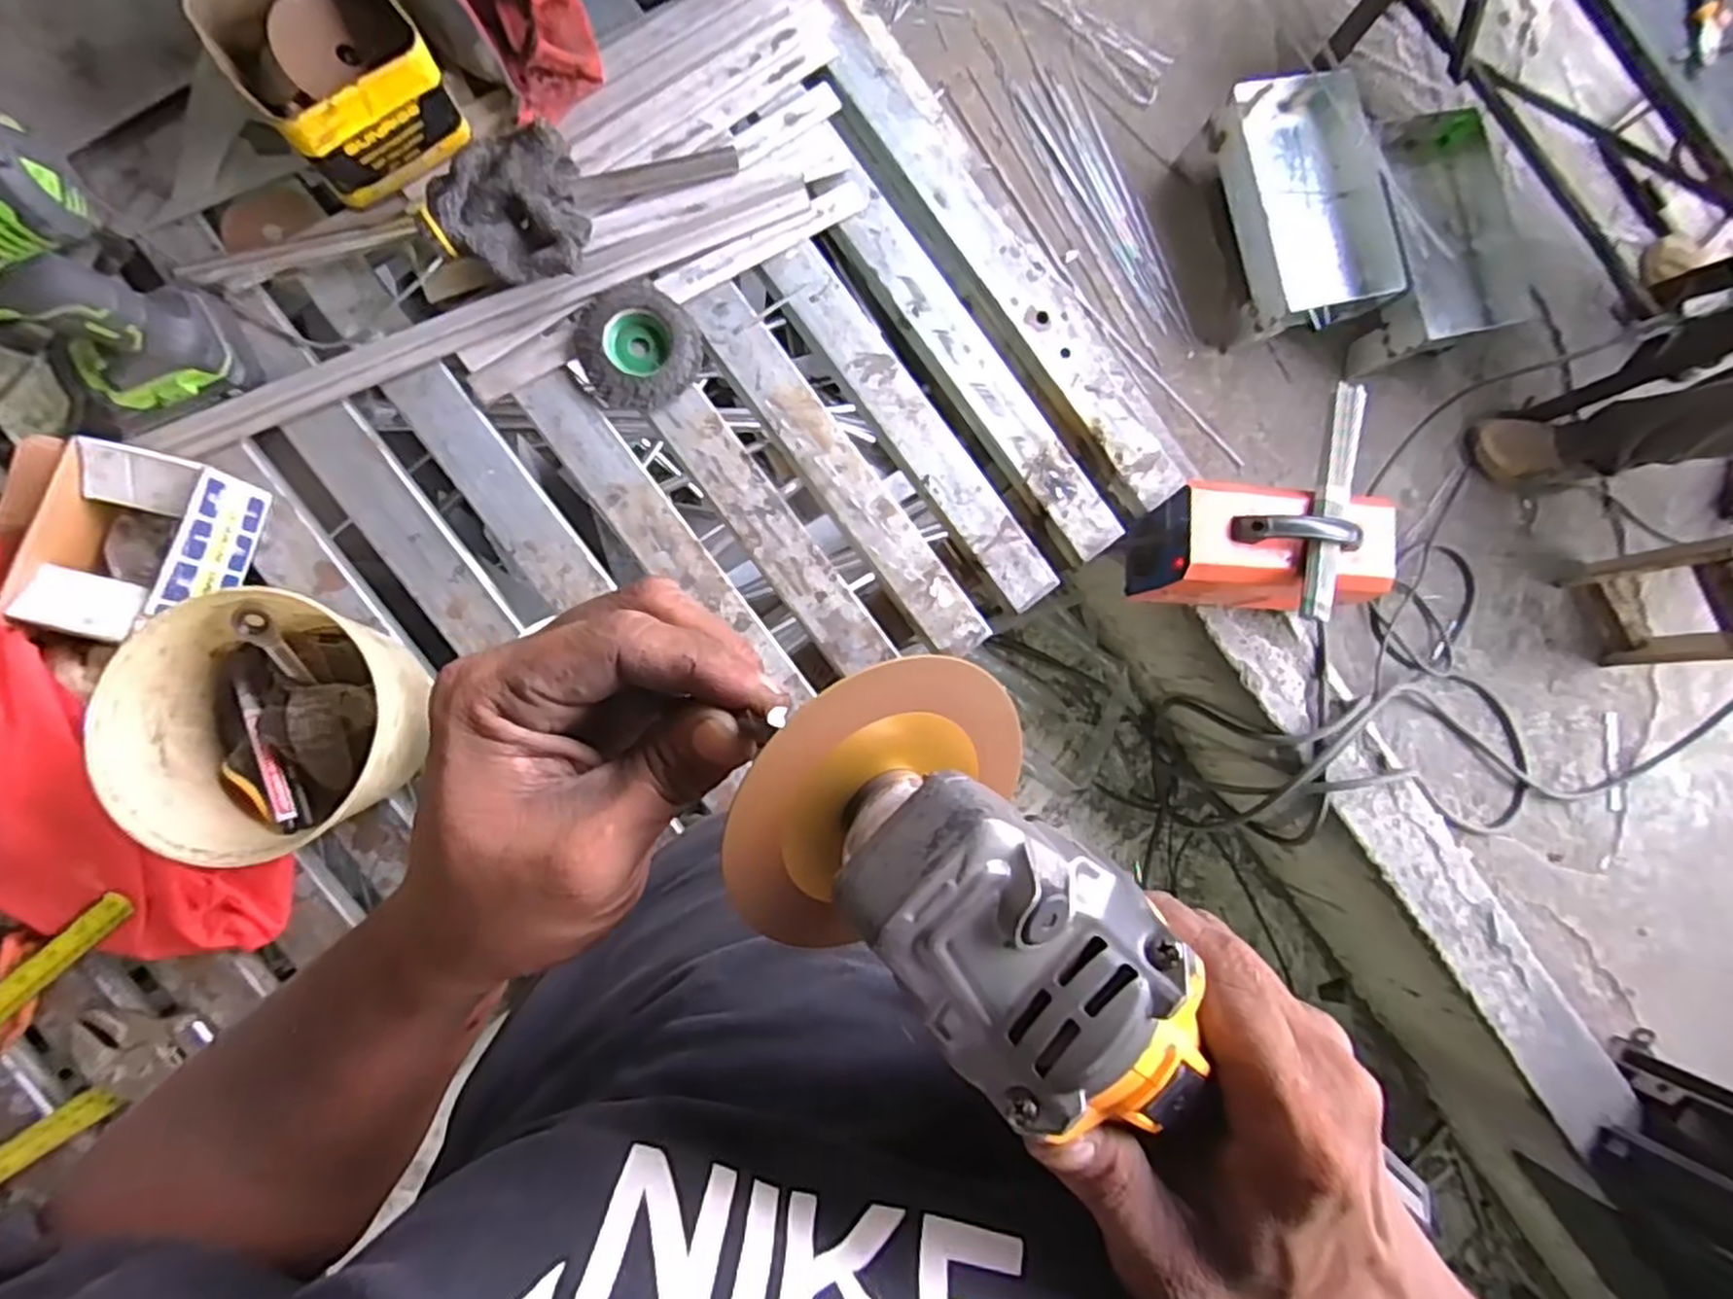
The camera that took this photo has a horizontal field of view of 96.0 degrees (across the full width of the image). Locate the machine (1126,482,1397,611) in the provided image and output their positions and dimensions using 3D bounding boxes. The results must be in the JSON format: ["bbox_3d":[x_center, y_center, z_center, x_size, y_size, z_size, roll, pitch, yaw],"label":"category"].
[{"bbox_3d":[0.560,-0.140,1.133,0.302,0.210,0.158,2,87,-8],"label":"machine"}]

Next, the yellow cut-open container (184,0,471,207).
[{"bbox_3d":[-0.380,-0.416,0.561,0.121,0.088,0.131,-40,94,-8],"label":"yellow cut-open container"}]

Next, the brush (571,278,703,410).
[{"bbox_3d":[-0.185,-0.244,0.627,0.092,0.023,0.096,0,88,-8],"label":"brush"}]

